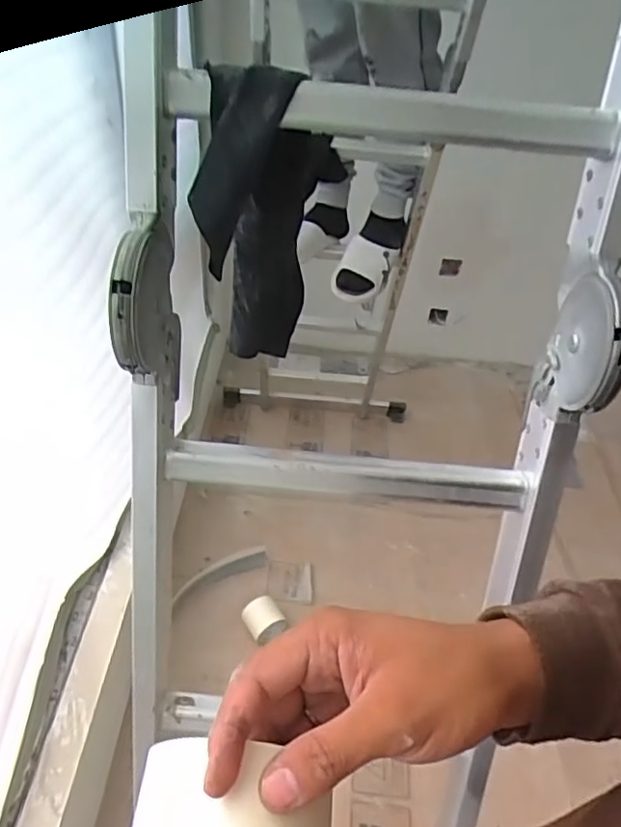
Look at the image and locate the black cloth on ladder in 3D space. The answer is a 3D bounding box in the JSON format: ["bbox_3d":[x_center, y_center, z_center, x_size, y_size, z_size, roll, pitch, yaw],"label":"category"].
[{"bbox_3d":[-0.033,-0.131,0.467,0.094,0.228,0.076,4,41,-3],"label":"black cloth on ladder"}]

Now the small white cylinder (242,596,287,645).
[{"bbox_3d":[-0.107,0.465,1.375,0.087,0.059,0.087,-20,47,-26],"label":"small white cylinder"}]

